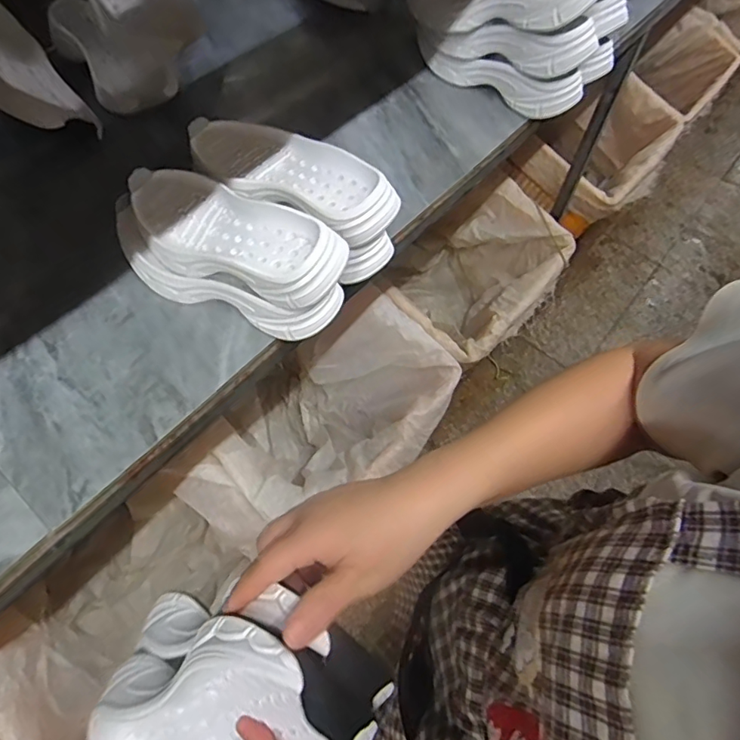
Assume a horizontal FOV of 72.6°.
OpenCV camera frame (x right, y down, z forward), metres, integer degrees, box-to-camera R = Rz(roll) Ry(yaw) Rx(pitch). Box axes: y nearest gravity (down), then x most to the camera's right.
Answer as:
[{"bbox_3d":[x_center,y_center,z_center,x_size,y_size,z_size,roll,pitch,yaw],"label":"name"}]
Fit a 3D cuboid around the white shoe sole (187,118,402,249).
[{"bbox_3d":[-0.093,-0.226,0.557,0.278,0.049,0.103,32,64,14],"label":"white shoe sole"}]

